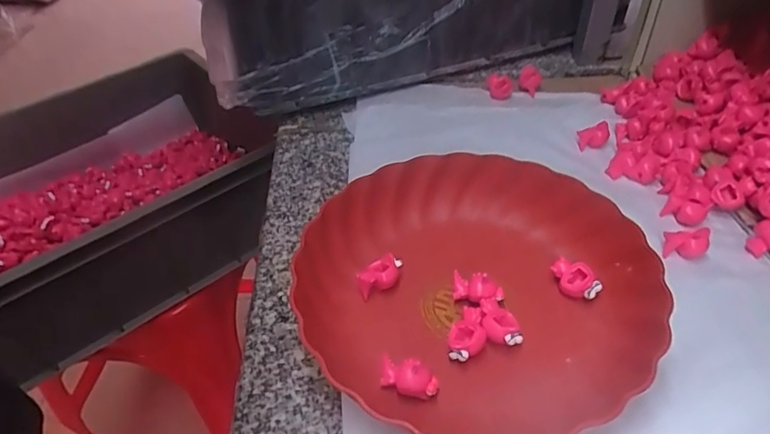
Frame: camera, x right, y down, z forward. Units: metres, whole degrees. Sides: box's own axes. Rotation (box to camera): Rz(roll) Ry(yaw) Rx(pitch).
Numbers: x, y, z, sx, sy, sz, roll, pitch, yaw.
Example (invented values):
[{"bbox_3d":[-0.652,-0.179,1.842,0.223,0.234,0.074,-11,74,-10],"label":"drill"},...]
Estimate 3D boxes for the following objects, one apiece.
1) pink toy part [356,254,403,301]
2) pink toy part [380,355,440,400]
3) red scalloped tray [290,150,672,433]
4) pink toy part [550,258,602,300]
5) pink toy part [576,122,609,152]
[{"bbox_3d":[-0.003,0.045,0.399,0.036,0.020,0.020,-17,45,-15],"label":"pink toy part"},{"bbox_3d":[0.015,0.104,0.334,0.036,0.021,0.018,9,44,12],"label":"pink toy part"},{"bbox_3d":[0.069,0.043,0.380,0.244,0.042,0.232,23,49,25],"label":"red scalloped tray"},{"bbox_3d":[0.141,0.048,0.388,0.035,0.021,0.020,23,49,25],"label":"pink toy part"},{"bbox_3d":[0.210,-0.080,0.525,0.039,0.020,0.013,-20,46,-18],"label":"pink toy part"}]

